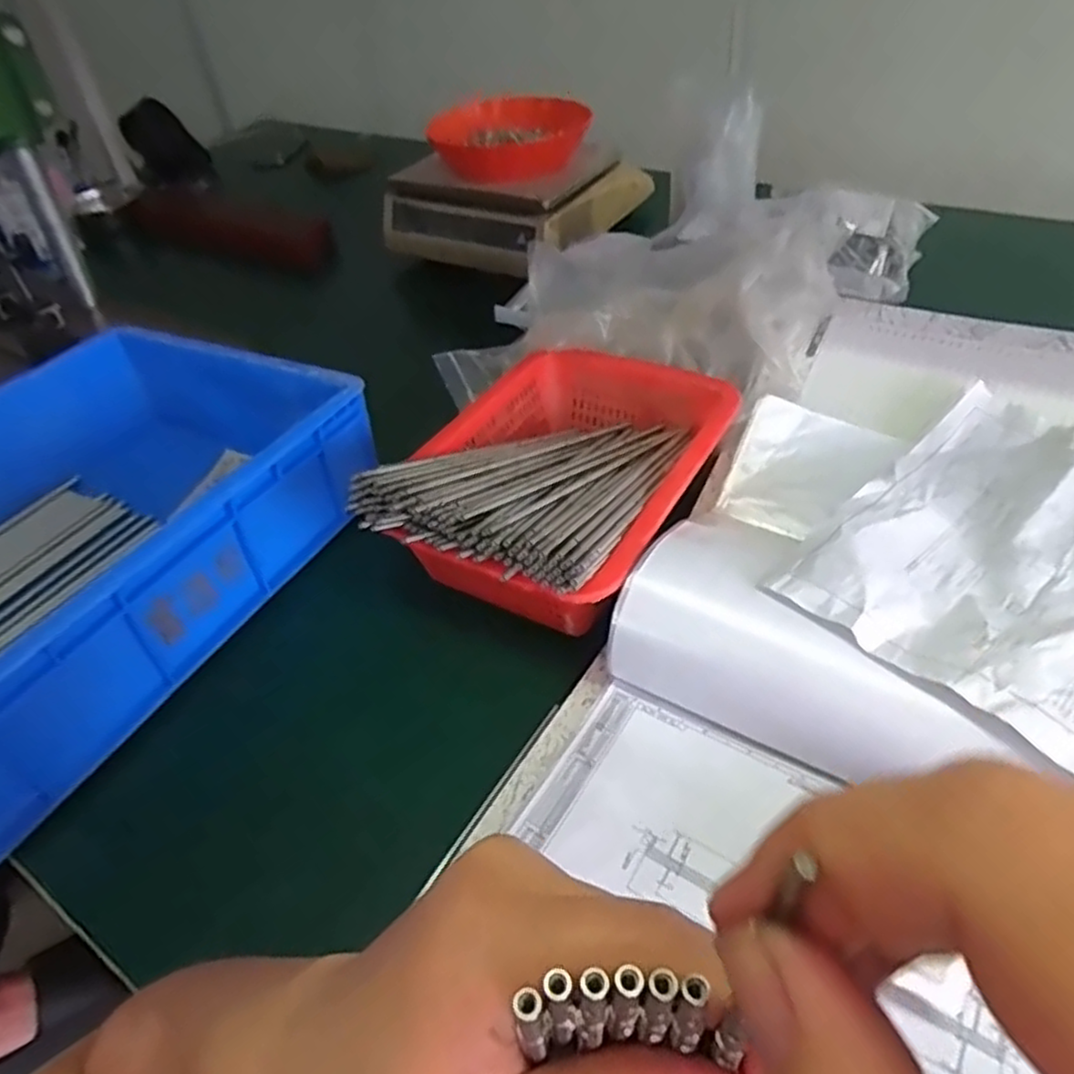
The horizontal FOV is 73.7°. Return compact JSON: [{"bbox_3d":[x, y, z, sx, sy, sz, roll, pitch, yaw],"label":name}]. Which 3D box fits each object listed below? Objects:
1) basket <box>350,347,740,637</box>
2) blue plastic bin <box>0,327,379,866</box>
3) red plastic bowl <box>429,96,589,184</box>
[{"bbox_3d":[0.017,-0.052,0.545,0.196,0.090,0.289,19,48,23],"label":"basket"},{"bbox_3d":[-0.347,-0.001,0.535,0.275,0.118,0.401,16,48,21],"label":"blue plastic bin"},{"bbox_3d":[-0.042,-0.547,0.986,0.204,0.060,0.171,-14,44,-9],"label":"red plastic bowl"}]

